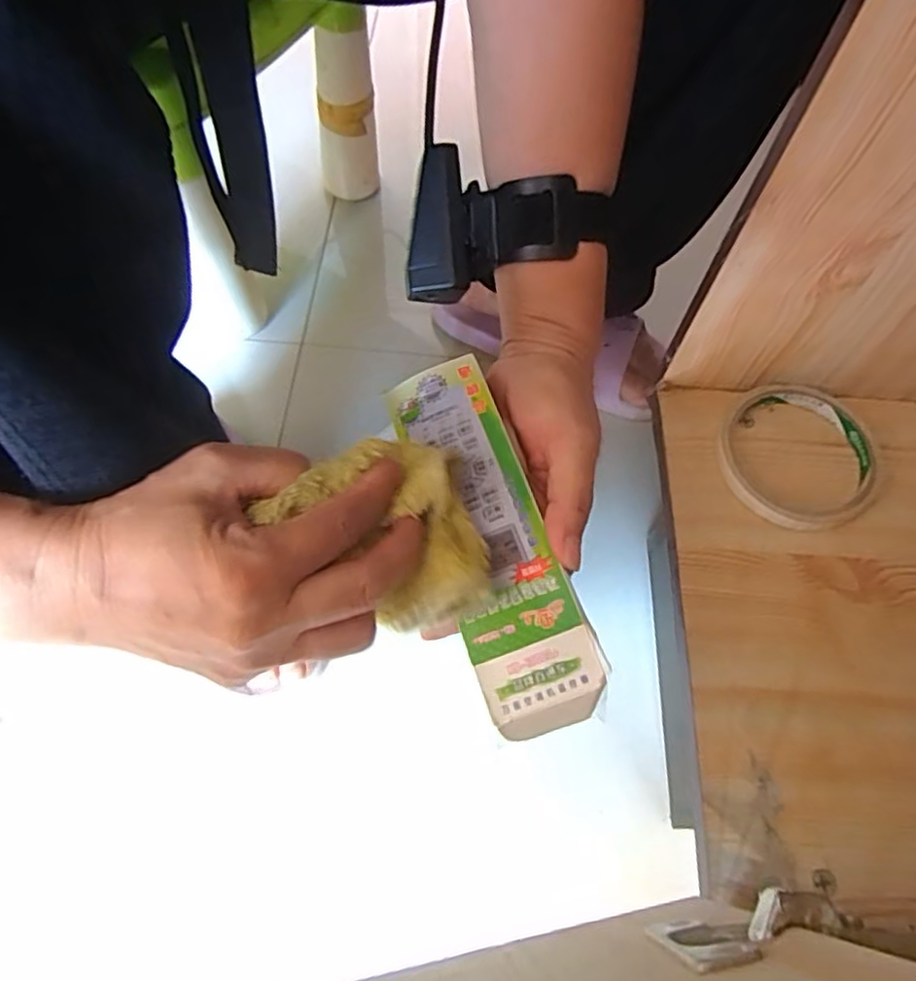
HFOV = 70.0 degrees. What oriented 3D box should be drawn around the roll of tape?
[{"bbox_3d":[0.193,-0.021,0.370,0.092,0.014,0.088,1,63,-2],"label":"roll of tape"}]

